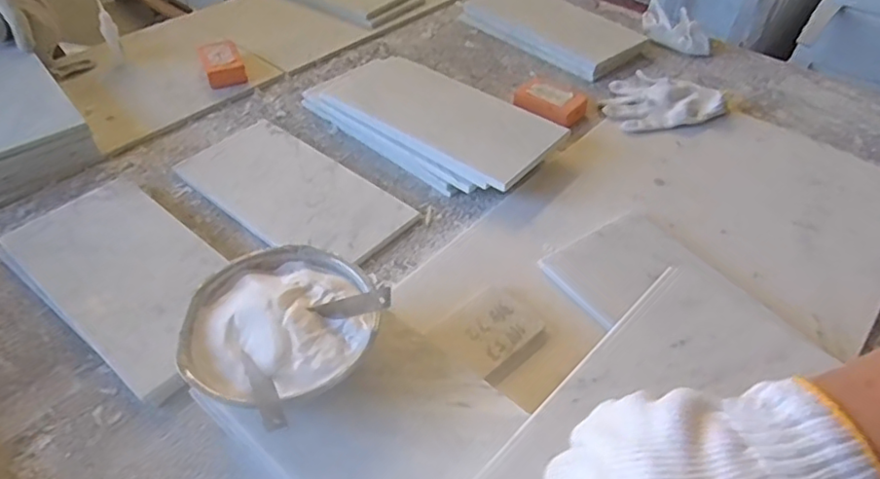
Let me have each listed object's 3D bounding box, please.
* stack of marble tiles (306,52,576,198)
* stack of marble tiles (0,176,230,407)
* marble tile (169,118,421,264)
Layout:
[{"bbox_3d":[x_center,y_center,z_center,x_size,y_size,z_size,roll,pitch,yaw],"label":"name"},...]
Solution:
[{"bbox_3d":[-0.023,-0.167,0.834,0.360,0.049,0.172,29,51,26],"label":"stack of marble tiles"},{"bbox_3d":[-0.327,0.035,0.642,0.291,0.027,0.153,29,52,26],"label":"stack of marble tiles"},{"bbox_3d":[-0.185,-0.064,0.753,0.297,0.007,0.151,32,53,28],"label":"marble tile"}]

